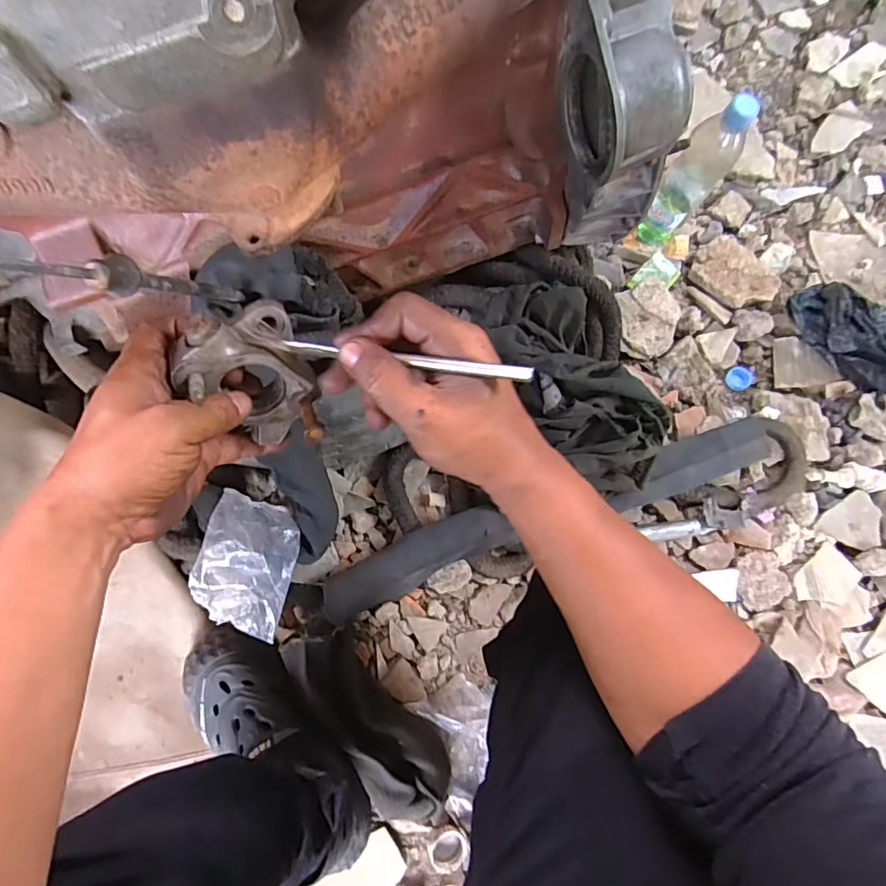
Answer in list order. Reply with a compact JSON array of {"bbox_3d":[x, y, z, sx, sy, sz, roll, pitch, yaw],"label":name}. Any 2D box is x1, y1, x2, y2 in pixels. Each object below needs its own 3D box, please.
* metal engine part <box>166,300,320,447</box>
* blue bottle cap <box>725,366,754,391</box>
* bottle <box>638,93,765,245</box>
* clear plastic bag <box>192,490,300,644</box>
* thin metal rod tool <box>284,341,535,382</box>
[{"bbox_3d":[-0.114,-0.035,0.317,0.071,0.048,0.082,-26,114,-29],"label":"metal engine part"},{"bbox_3d":[0.429,-0.093,0.768,0.036,0.011,0.034,0,78,-1],"label":"blue bottle cap"},{"bbox_3d":[0.317,-0.341,0.682,0.061,0.239,0.052,41,80,7],"label":"bottle"},{"bbox_3d":[-0.210,0.134,0.569,0.093,0.025,0.143,15,94,-12],"label":"clear plastic bag"},{"bbox_3d":[-0.023,-0.045,0.288,0.145,0.013,0.008,10,78,17],"label":"thin metal rod tool"}]

